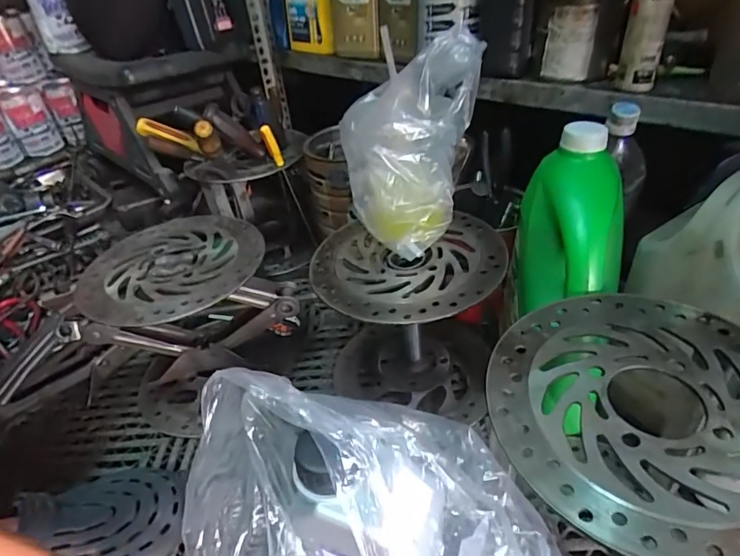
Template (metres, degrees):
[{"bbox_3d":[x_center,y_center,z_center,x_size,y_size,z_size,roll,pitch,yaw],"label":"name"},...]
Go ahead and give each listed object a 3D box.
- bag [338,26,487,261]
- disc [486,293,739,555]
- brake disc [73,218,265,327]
[{"bbox_3d":[0.040,-0.134,0.505,0.135,0.216,0.100,-1,37,6],"label":"bag"},{"bbox_3d":[0.193,0.082,0.319,0.204,0.012,0.213,-4,37,3],"label":"disc"},{"bbox_3d":[-0.235,-0.014,0.569,0.207,0.008,0.193,-5,39,4],"label":"brake disc"}]

